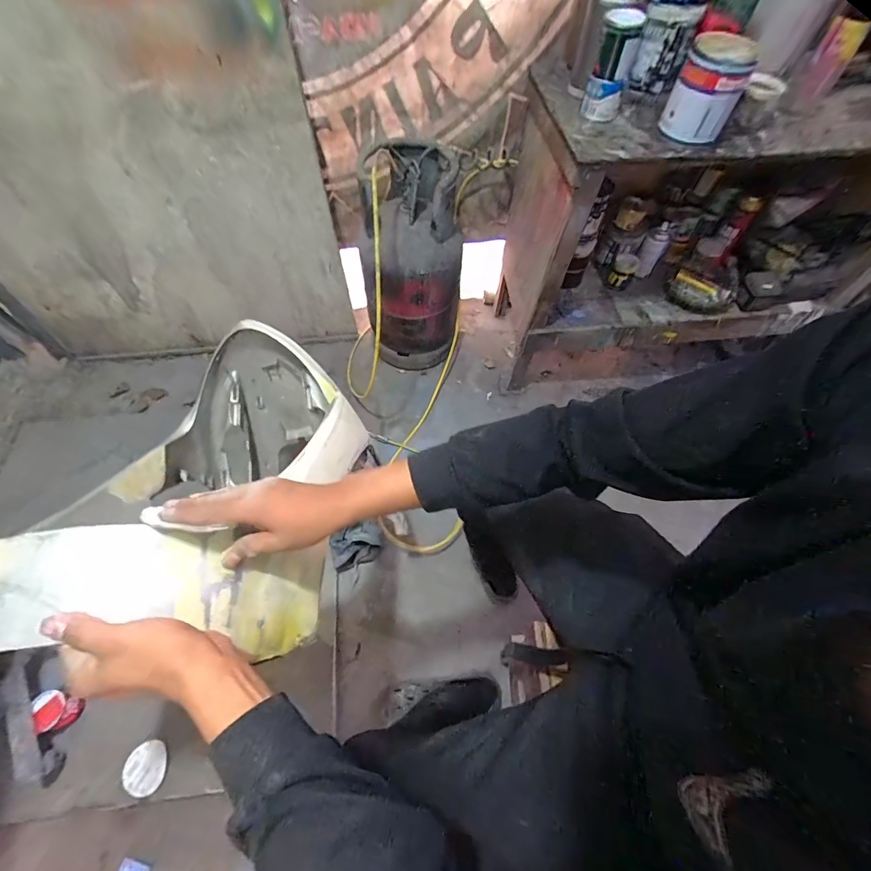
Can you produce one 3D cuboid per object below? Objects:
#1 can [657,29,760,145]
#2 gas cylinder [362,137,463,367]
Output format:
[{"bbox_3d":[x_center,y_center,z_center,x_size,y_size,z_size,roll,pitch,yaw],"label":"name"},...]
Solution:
[{"bbox_3d":[0.494,-0.623,0.738,0.104,0.135,0.129,29,61,17],"label":"can"},{"bbox_3d":[-0.067,-0.469,1.210,0.274,0.609,0.232,-8,57,-6],"label":"gas cylinder"}]

